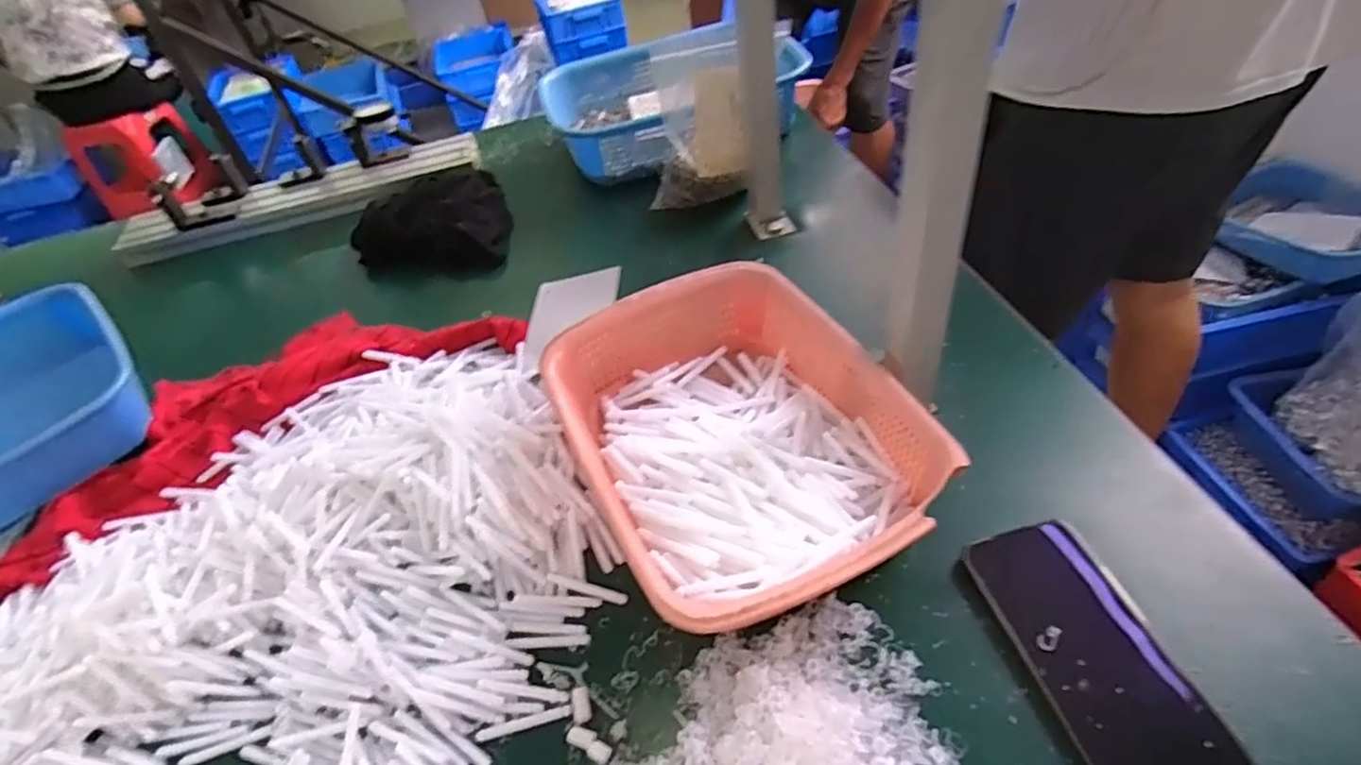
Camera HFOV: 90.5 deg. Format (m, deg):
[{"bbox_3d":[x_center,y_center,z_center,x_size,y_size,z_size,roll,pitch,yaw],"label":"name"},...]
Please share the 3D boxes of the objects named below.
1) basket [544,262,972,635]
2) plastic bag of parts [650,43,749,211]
[{"bbox_3d":[0.036,0.038,0.502,0.209,0.082,0.296,-24,46,-13],"label":"basket"},{"bbox_3d":[0.016,-0.282,0.756,0.106,0.172,0.056,-5,45,7],"label":"plastic bag of parts"}]

